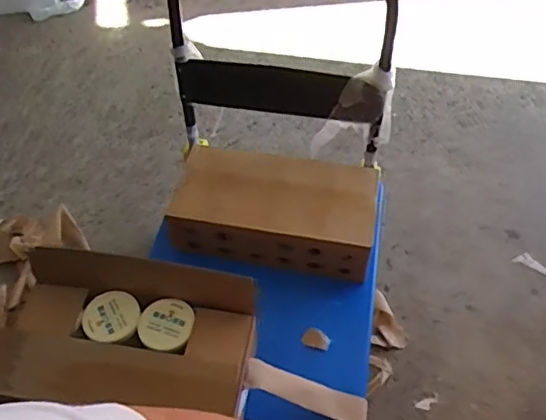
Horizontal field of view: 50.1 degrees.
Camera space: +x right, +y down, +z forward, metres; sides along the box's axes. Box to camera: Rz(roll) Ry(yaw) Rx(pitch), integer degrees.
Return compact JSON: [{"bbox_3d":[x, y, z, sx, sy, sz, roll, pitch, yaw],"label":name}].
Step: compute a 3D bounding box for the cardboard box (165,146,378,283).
[{"bbox_3d":[0.002,-0.006,1.445,0.500,0.150,0.273,10,51,9],"label":"cardboard box"}]

